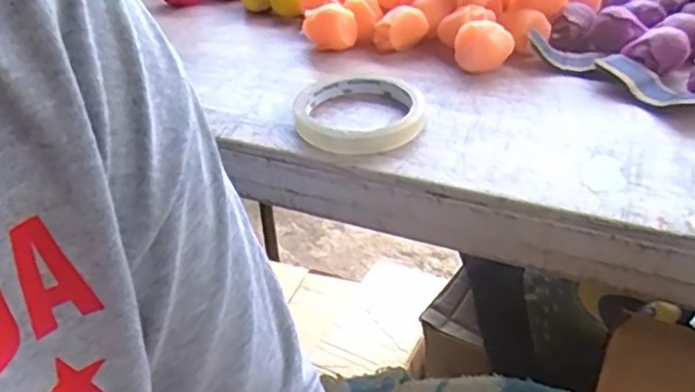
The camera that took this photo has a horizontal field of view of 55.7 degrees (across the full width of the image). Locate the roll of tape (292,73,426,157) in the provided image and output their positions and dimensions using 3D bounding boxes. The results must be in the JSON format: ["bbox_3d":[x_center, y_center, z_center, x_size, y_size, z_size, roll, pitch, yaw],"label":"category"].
[{"bbox_3d":[0.008,-0.059,0.459,0.088,0.019,0.094,0,36,2],"label":"roll of tape"}]

